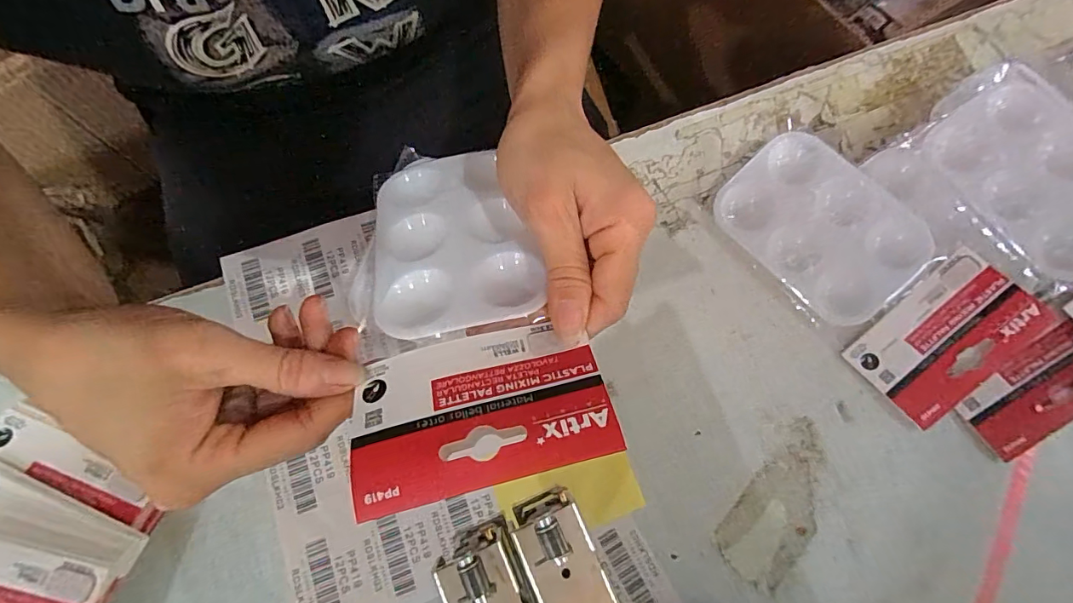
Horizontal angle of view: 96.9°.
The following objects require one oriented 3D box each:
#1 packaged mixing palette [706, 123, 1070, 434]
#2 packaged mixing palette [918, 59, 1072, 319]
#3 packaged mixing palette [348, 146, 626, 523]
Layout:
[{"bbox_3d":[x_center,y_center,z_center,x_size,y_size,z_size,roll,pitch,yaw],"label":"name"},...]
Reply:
[{"bbox_3d":[0.209,-0.024,0.309,0.097,0.013,0.191,-43,78,5],"label":"packaged mixing palette"},{"bbox_3d":[0.340,-0.059,0.299,0.120,0.022,0.200,-38,77,-2],"label":"packaged mixing palette"},{"bbox_3d":[-0.040,-0.003,0.229,0.095,0.023,0.187,-16,53,-6],"label":"packaged mixing palette"}]

